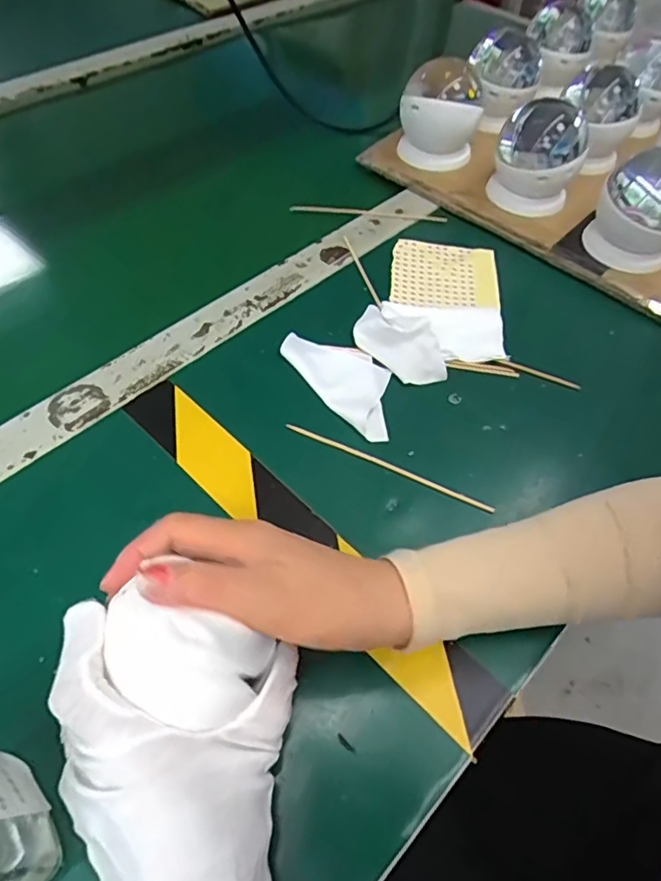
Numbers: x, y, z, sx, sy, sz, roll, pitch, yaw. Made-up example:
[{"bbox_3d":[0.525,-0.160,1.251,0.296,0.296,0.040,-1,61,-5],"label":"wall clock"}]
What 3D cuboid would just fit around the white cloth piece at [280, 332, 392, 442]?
[{"bbox_3d":[0.012,-0.046,0.403,0.051,0.007,0.106,-35,62,-24],"label":"white cloth piece"}]

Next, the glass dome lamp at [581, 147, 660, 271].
[{"bbox_3d":[0.244,-0.175,0.446,0.072,0.087,0.068,30,59,19],"label":"glass dome lamp"}]

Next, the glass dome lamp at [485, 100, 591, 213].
[{"bbox_3d":[0.178,-0.240,0.488,0.071,0.082,0.079,17,56,11],"label":"glass dome lamp"}]

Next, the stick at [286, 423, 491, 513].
[{"bbox_3d":[0.037,0.015,0.367,0.142,0.004,0.004,21,57,13],"label":"stick"}]

